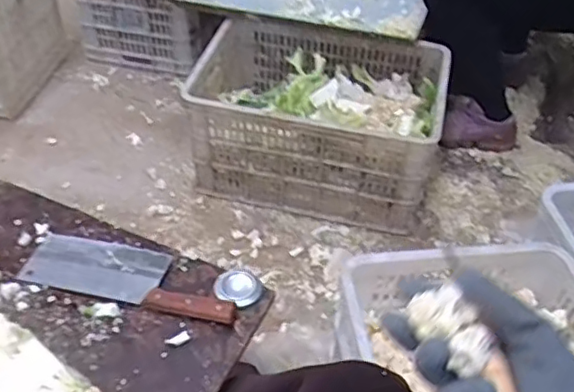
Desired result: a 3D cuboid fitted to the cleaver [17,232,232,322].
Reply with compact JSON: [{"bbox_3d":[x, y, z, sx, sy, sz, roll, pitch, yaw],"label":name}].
[{"bbox_3d":[-0.212,0.103,0.853,0.305,0.022,0.098,15,45,9],"label":"cleaver"}]

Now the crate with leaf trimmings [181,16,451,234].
[{"bbox_3d":[0.071,-0.184,1.444,0.541,0.270,0.416,12,44,6],"label":"crate with leaf trimmings"}]

